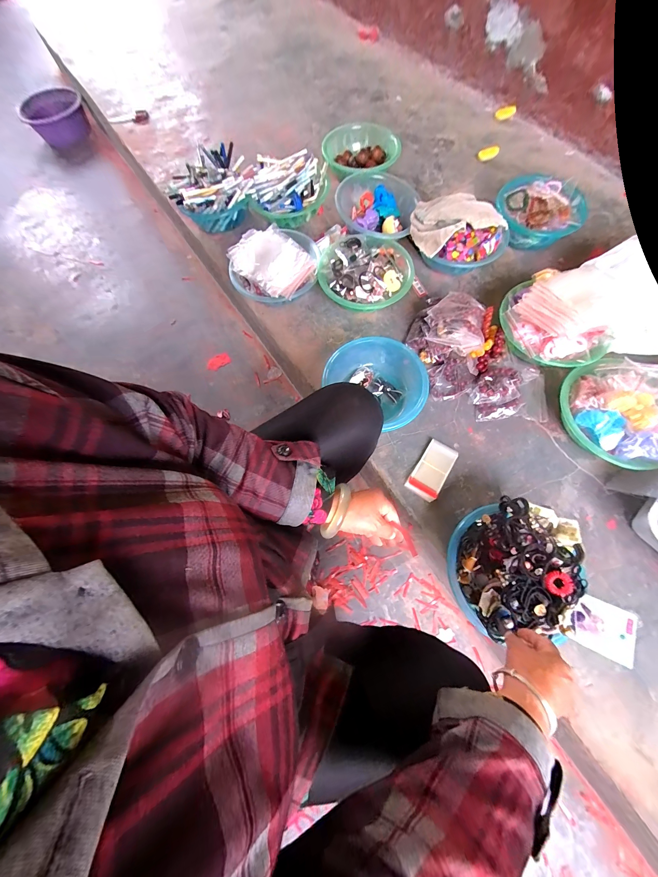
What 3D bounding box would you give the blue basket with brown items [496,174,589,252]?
[{"bbox_3d":[0.572,-0.623,0.808,0.230,0.084,0.205,-16,71,-4],"label":"blue basket with brown items"}]

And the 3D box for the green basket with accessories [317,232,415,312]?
[{"bbox_3d":[0.093,-0.421,0.755,0.232,0.074,0.218,6,71,4],"label":"green basket with accessories"}]

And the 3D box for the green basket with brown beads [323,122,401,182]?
[{"bbox_3d":[0.094,-0.872,0.909,0.228,0.093,0.197,16,72,7],"label":"green basket with brown beads"}]

